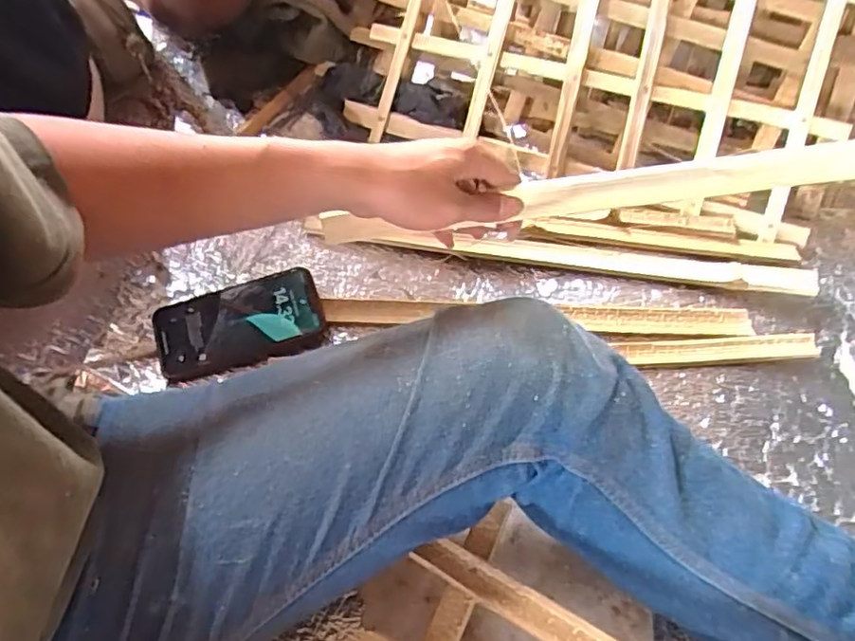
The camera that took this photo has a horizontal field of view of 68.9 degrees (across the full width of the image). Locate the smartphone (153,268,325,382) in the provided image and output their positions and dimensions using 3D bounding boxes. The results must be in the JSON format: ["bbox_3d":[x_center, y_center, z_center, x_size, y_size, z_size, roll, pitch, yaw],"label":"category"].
[{"bbox_3d":[-0.184,0.004,0.608,0.160,0.013,0.083,-15,61,-11],"label":"smartphone"}]

